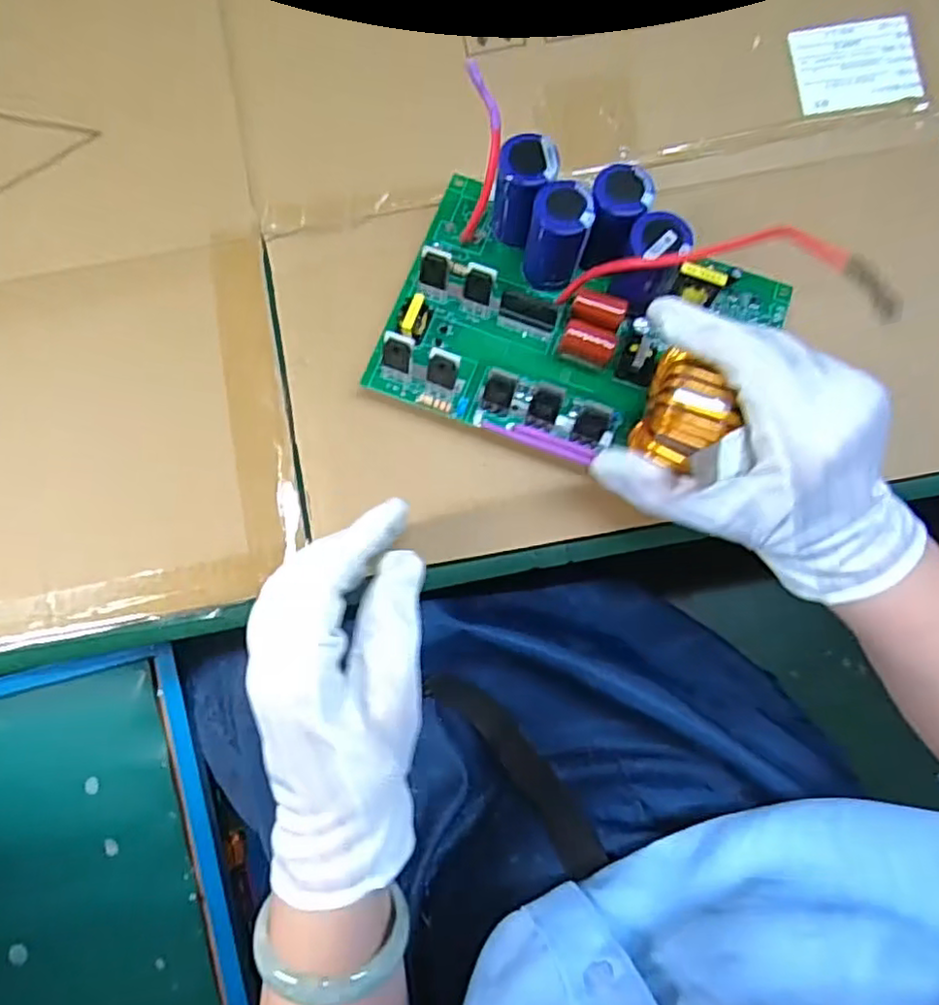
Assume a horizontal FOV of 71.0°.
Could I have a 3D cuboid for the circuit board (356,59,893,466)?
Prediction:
[{"bbox_3d":[0.058,-0.093,0.305,0.192,0.099,0.133,20,86,1],"label":"circuit board"}]

